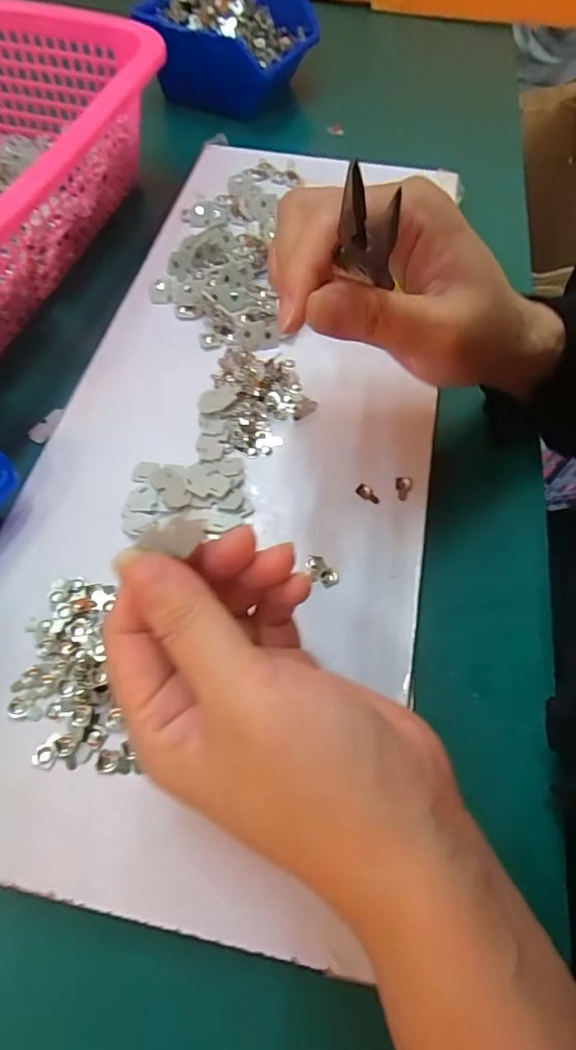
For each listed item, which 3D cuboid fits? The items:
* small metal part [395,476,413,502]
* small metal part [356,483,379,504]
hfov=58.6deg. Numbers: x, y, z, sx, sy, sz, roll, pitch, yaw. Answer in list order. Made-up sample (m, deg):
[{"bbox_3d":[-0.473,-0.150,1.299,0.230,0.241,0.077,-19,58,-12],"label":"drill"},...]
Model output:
[{"bbox_3d":[0.060,-0.020,0.265,0.008,0.004,0.013,0,62,0],"label":"small metal part"},{"bbox_3d":[0.041,-0.016,0.264,0.007,0.004,0.014,-40,69,-19],"label":"small metal part"}]

